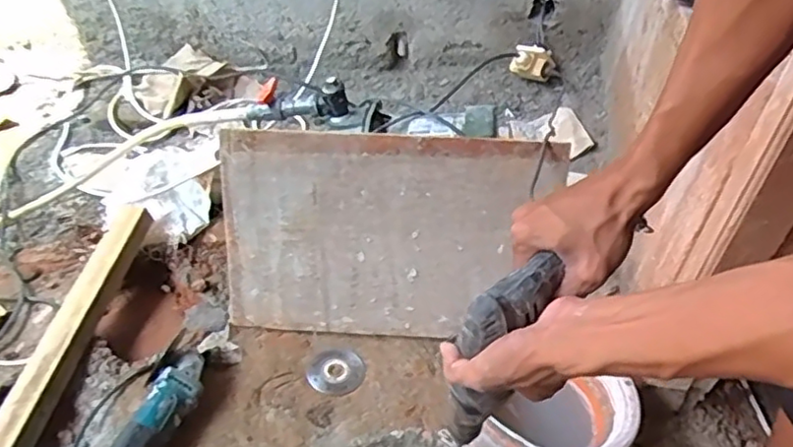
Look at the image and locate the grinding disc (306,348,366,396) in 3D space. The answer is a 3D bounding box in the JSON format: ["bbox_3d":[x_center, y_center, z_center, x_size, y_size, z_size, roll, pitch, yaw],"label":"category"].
[{"bbox_3d":[-0.099,0.246,1.047,0.088,0.012,0.087,3,40,-2],"label":"grinding disc"}]

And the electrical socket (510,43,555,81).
[{"bbox_3d":[0.331,-0.390,1.531,0.104,0.066,0.051,12,43,8],"label":"electrical socket"}]

